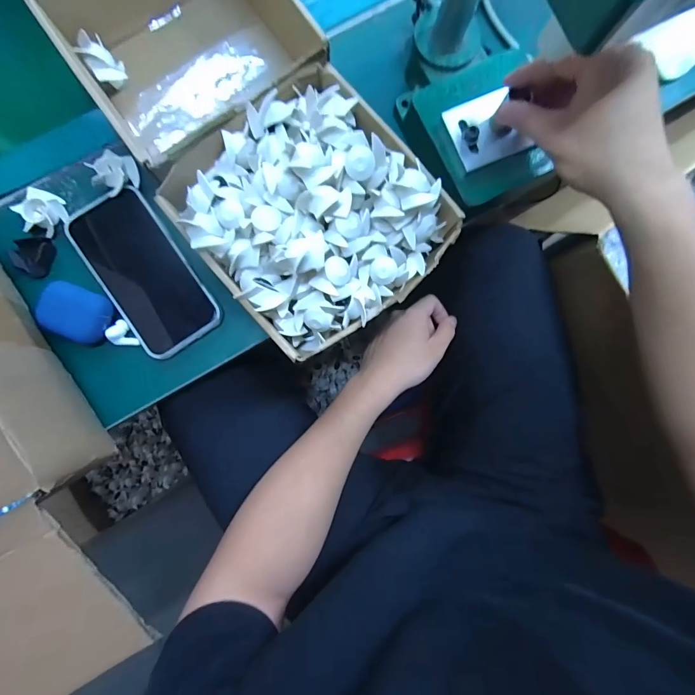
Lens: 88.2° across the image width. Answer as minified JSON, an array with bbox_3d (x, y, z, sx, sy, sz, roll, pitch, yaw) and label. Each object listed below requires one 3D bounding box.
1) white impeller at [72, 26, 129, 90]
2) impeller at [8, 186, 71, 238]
[{"bbox_3d":[-0.250,-0.292,0.365,0.028,0.044,0.039,-33,87,-4],"label":"white impeller"},{"bbox_3d":[-0.306,-0.136,0.362,0.042,0.017,0.042,0,86,-1],"label":"impeller"}]

